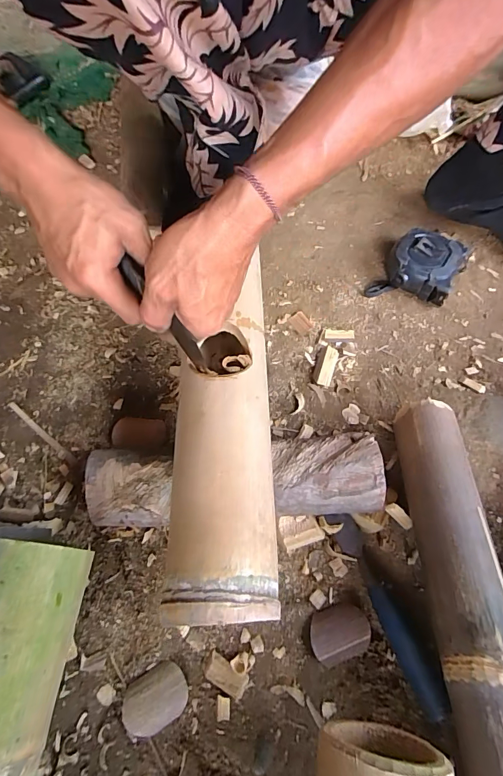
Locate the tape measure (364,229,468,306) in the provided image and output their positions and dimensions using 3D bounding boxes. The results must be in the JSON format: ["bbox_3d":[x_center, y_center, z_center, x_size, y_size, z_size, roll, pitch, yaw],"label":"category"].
[{"bbox_3d":[0.206,-0.148,0.480,0.089,0.043,0.098,26,71,13],"label":"tape measure"}]

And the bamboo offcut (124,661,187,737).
[{"bbox_3d":[-0.083,0.268,0.334,0.055,0.010,0.042,-30,68,-9],"label":"bamboo offcut"}]

